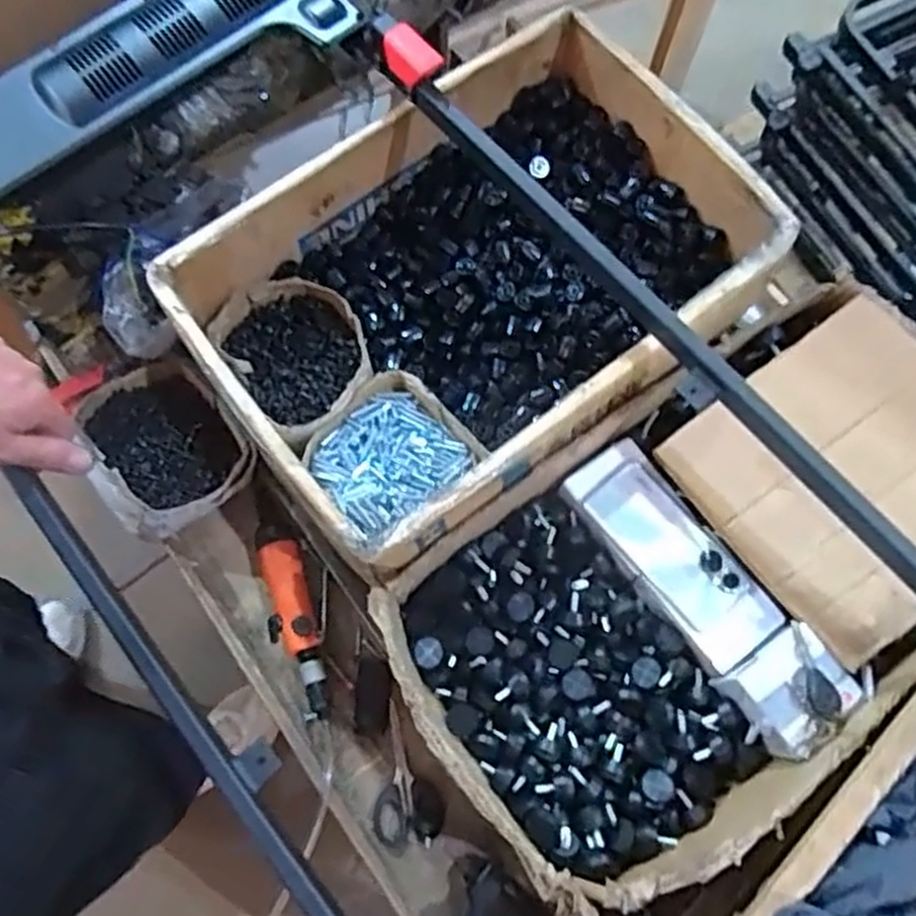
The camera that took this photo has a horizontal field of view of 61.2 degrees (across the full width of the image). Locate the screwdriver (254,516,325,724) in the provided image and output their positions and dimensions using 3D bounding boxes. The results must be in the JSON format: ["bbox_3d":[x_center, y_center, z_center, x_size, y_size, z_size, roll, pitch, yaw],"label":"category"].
[{"bbox_3d":[-0.170,0.157,0.786,0.048,0.031,0.204,-16,72,-7],"label":"screwdriver"}]

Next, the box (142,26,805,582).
[{"bbox_3d":[0.019,-0.164,0.762,0.516,0.132,0.355,-38,76,-13],"label":"box"}]

